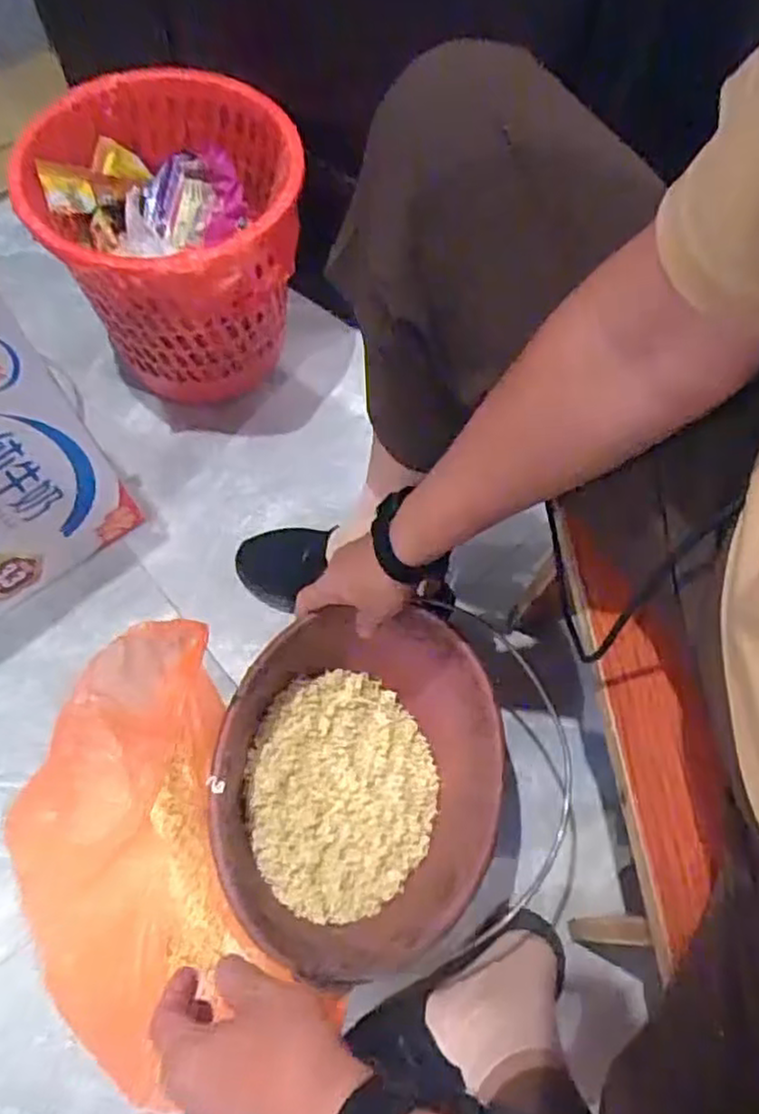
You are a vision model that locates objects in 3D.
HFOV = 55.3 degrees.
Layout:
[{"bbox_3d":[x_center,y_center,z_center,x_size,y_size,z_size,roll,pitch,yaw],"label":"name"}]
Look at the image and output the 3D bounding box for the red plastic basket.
[{"bbox_3d":[-0.223,-0.335,0.825,0.264,0.271,0.269,4,66,-1],"label":"red plastic basket"}]

